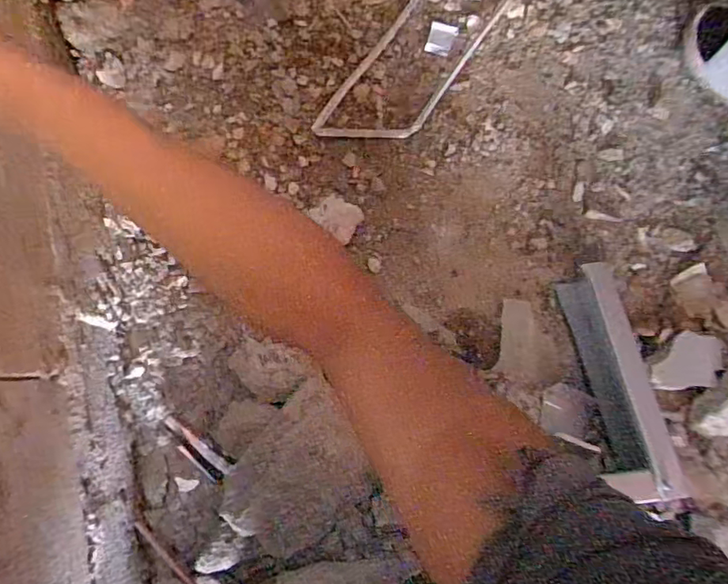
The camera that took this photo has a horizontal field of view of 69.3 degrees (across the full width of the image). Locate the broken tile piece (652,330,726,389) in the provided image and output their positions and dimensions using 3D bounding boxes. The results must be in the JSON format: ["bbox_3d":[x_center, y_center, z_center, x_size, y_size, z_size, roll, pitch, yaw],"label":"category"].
[{"bbox_3d":[0.409,0.090,0.668,0.074,0.012,0.080,1,105,27],"label":"broken tile piece"}]

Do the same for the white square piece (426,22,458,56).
[{"bbox_3d":[0.117,-0.383,0.796,0.040,0.005,0.050,20,83,3],"label":"white square piece"}]

